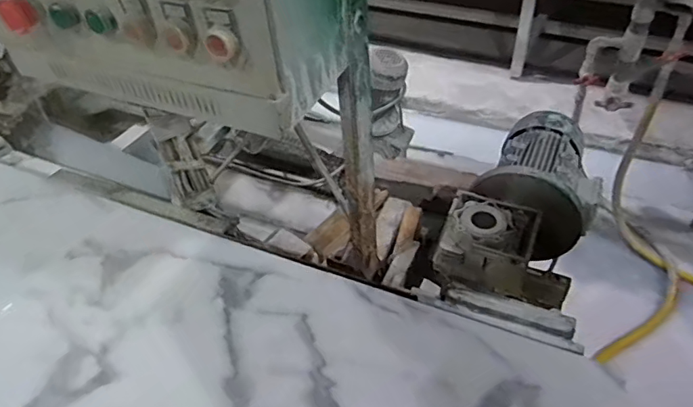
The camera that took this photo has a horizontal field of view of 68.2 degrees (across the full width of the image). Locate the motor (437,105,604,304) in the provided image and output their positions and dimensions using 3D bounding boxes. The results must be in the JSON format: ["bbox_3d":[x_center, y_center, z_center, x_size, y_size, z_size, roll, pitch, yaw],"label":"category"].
[{"bbox_3d":[0.327,0.002,0.921,0.219,0.194,0.366,17,48,21],"label":"motor"}]

